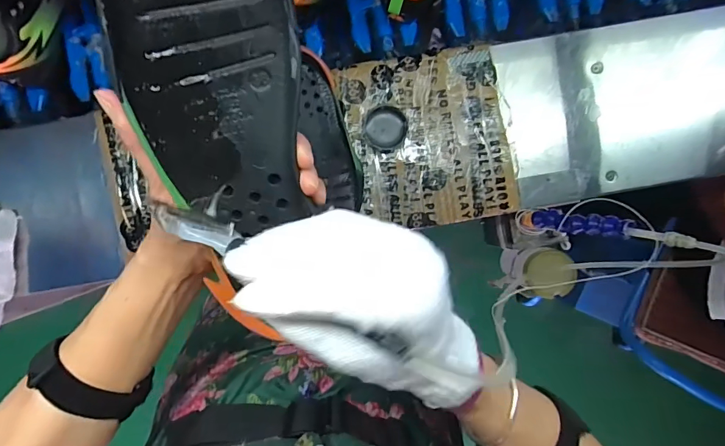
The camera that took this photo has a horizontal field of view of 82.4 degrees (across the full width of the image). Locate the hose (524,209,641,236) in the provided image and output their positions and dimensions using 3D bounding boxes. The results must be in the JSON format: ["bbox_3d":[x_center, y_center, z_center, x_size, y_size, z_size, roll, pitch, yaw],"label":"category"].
[{"bbox_3d":[0.265,-0.001,0.530,0.021,0.152,0.027,1,94,-27],"label":"hose"}]

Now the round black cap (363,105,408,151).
[{"bbox_3d":[0.033,-0.131,0.573,0.057,0.024,0.054,4,94,0],"label":"round black cap"}]

